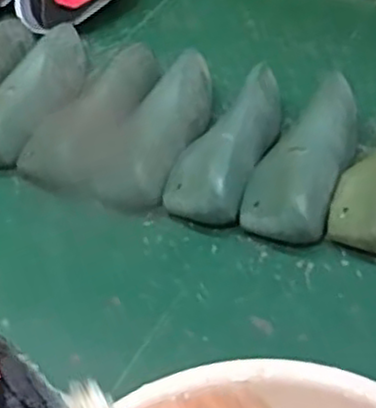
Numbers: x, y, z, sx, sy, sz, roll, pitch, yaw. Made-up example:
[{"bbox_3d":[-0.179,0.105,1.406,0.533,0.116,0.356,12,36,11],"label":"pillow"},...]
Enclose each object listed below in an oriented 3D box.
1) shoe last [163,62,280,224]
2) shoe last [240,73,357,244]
[{"bbox_3d":[0.048,-0.072,0.840,0.090,0.068,0.218,15,49,21],"label":"shoe last"},{"bbox_3d":[0.129,-0.052,0.804,0.094,0.074,0.213,14,49,20],"label":"shoe last"}]

